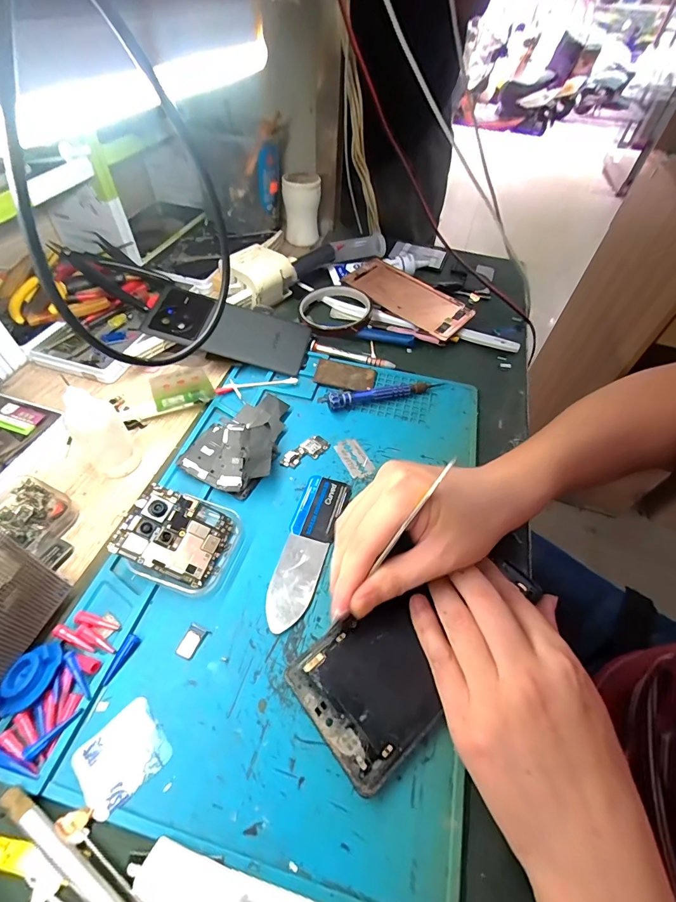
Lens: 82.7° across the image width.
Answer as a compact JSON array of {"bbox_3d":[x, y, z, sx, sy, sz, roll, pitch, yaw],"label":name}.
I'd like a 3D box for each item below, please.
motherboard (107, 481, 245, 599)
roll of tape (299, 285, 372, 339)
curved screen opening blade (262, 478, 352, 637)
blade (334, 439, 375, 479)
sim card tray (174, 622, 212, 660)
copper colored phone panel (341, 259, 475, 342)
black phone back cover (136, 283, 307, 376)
[{"bbox_3d":[-0.108,0.060,0.265,0.071,0.026,0.063,12,52,5],"label":"motherboard"},{"bbox_3d":[-0.003,-0.165,0.452,0.084,0.018,0.084,2,52,-3],"label":"roll of tape"},{"bbox_3d":[-0.023,0.068,0.281,0.035,0.004,0.119,17,53,8],"label":"curved screen opening blade"},{"bbox_3d":[0.014,0.005,0.332,0.023,0.004,0.040,-21,57,-20],"label":"blade"},{"bbox_3d":[-0.090,0.117,0.236,0.014,0.004,0.019,21,53,11],"label":"sim card tray"},{"bbox_3d":[0.085,-0.190,0.469,0.158,0.007,0.070,40,66,21],"label":"copper colored phone panel"},{"bbox_3d":[-0.113,-0.127,0.402,0.162,0.012,0.070,15,61,-6],"label":"black phone back cover"}]

